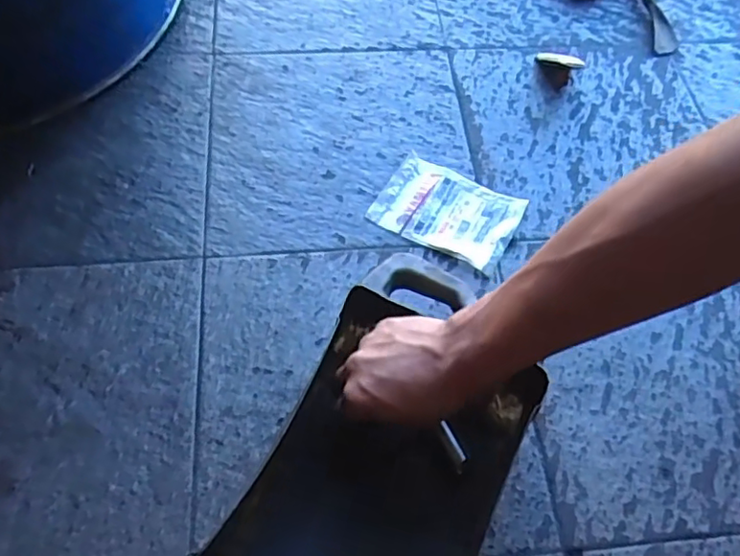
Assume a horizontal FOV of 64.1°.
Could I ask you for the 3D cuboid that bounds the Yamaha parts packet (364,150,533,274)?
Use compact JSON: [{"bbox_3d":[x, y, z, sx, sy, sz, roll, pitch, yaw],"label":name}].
[{"bbox_3d":[0.084,-0.075,0.640,0.146,0.009,0.103,25,63,10],"label":"Yamaha parts packet"}]

